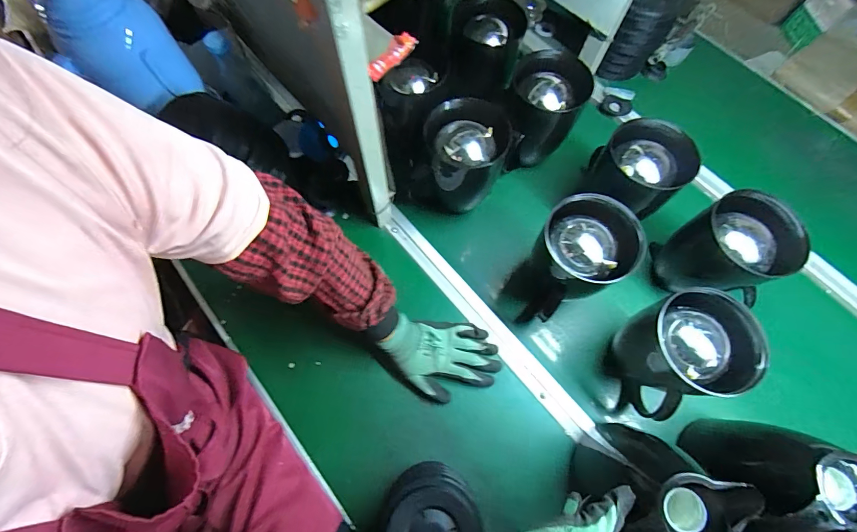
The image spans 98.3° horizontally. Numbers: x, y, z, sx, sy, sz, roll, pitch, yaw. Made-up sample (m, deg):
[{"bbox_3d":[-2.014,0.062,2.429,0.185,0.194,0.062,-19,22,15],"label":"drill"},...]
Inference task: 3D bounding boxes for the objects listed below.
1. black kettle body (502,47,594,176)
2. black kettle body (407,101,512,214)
[{"bbox_3d":[0.196,-0.259,0.672,0.125,0.164,0.145,19,69,6],"label":"black kettle body"},{"bbox_3d":[0.053,-0.175,0.642,0.139,0.184,0.112,18,69,6],"label":"black kettle body"}]

